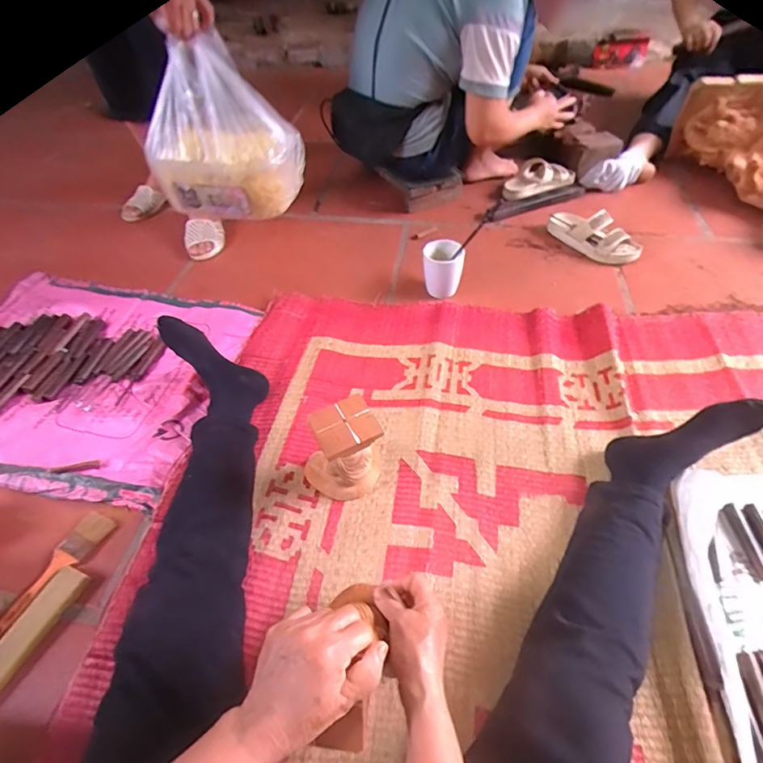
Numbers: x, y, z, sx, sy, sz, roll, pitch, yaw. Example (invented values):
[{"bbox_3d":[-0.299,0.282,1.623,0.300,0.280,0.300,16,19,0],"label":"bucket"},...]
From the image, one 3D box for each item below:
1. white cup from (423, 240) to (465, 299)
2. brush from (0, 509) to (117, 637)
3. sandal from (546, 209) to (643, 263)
[{"bbox_3d":[0.136,-0.251,0.991,0.083,0.096,0.082,-2,50,3],"label":"white cup"},{"bbox_3d":[-0.454,0.257,0.613,0.042,0.010,0.179,23,55,21],"label":"brush"},{"bbox_3d":[0.508,-0.358,1.078,0.082,0.065,0.218,-33,55,-21],"label":"sandal"}]

